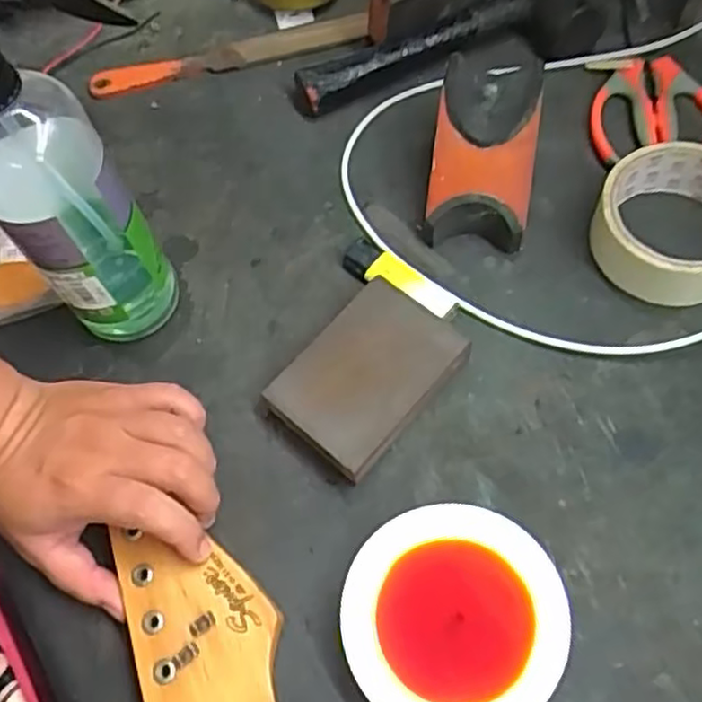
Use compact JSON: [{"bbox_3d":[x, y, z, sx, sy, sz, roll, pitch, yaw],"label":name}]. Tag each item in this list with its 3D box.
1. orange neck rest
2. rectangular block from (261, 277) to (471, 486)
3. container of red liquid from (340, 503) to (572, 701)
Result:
[{"bbox_3d":[0.082,-0.121,0.441,0.061,0.073,0.097,7,65,9],"label":"orange neck rest"},{"bbox_3d":[0.009,0.015,0.404,0.070,0.027,0.100,37,73,22],"label":"rectangular block"},{"bbox_3d":[0.050,0.130,0.345,0.100,0.025,0.104,-3,63,5],"label":"container of red liquid"}]

